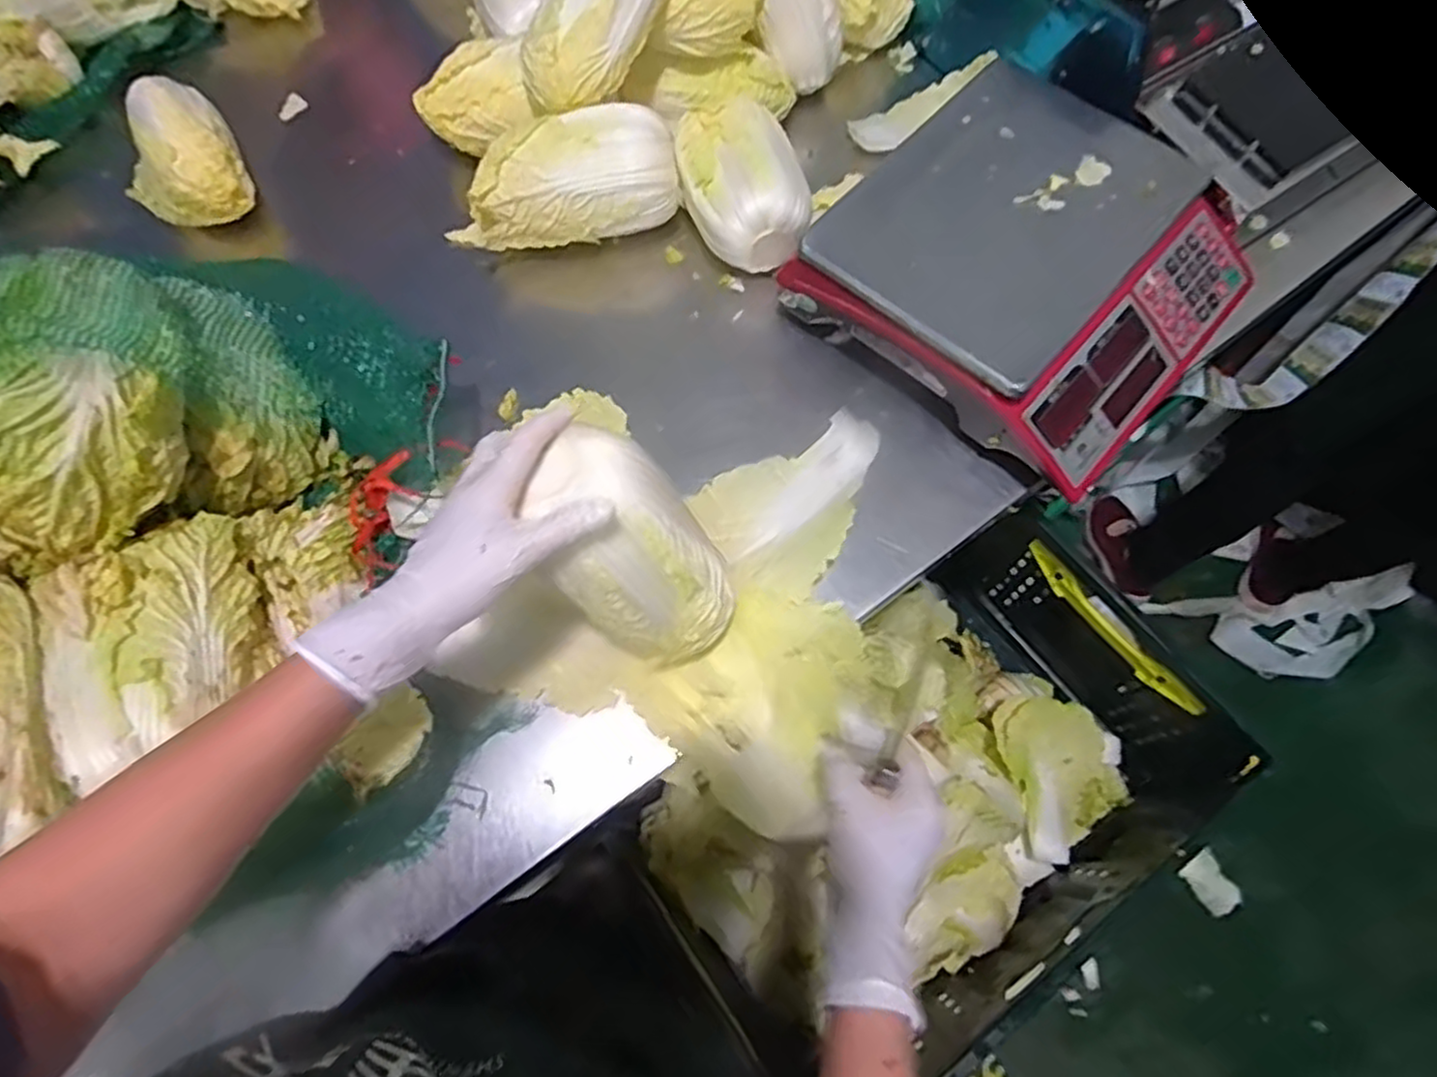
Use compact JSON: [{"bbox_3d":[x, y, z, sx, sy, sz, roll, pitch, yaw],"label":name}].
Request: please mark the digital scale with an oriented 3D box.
[{"bbox_3d":[0.277,-0.245,0.647,0.317,0.096,0.310,40,75,14],"label":"digital scale"}]

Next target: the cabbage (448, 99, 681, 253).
[{"bbox_3d":[-0.153,-0.333,0.704,0.225,0.098,0.089,-15,70,-5],"label":"cabbage"}]

